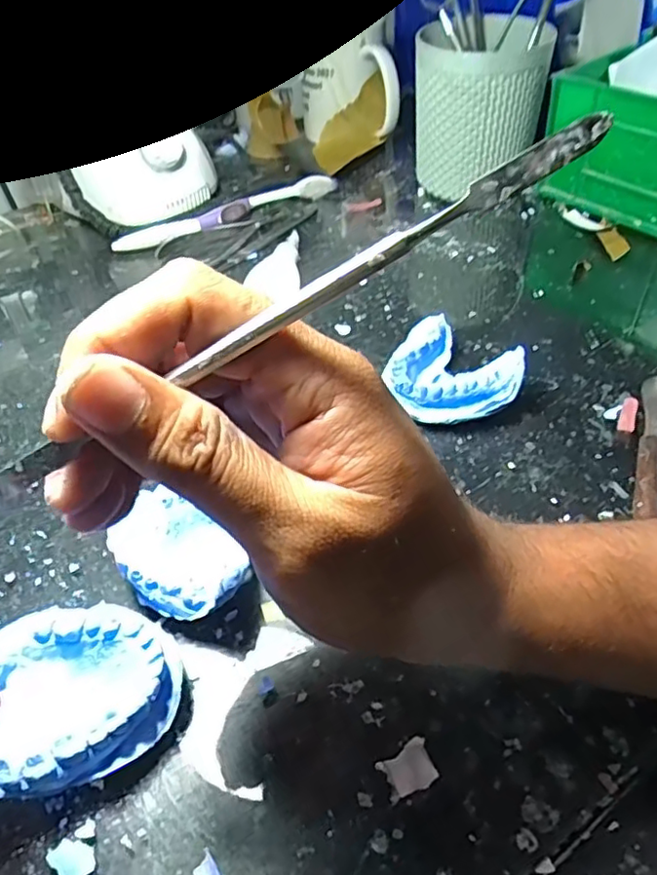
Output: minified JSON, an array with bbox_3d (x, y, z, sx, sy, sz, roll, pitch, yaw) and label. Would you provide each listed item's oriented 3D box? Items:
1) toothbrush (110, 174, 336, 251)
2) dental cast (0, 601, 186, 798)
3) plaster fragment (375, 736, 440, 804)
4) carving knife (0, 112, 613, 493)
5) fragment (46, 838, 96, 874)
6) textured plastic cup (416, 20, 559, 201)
[{"bbox_3d":[-0.078,-0.178,0.502,0.186,0.012,0.025,-23,50,-17],"label":"toothbrush"},{"bbox_3d":[-0.090,0.096,0.234,0.068,0.026,0.061,-13,47,-8],"label":"dental cast"},{"bbox_3d":[0.028,0.117,0.221,0.019,0.004,0.015,-21,49,-15],"label":"plaster fragment"},{"bbox_3d":[-0.013,-0.027,0.147,0.169,0.006,0.005,-30,48,7],"label":"carving knife"},{"bbox_3d":[-0.085,0.139,0.207,0.015,0.004,0.012,34,58,30],"label":"fragment"},{"bbox_3d":[0.116,-0.250,0.489,0.094,0.110,0.088,-2,47,2],"label":"textured plastic cup"}]

